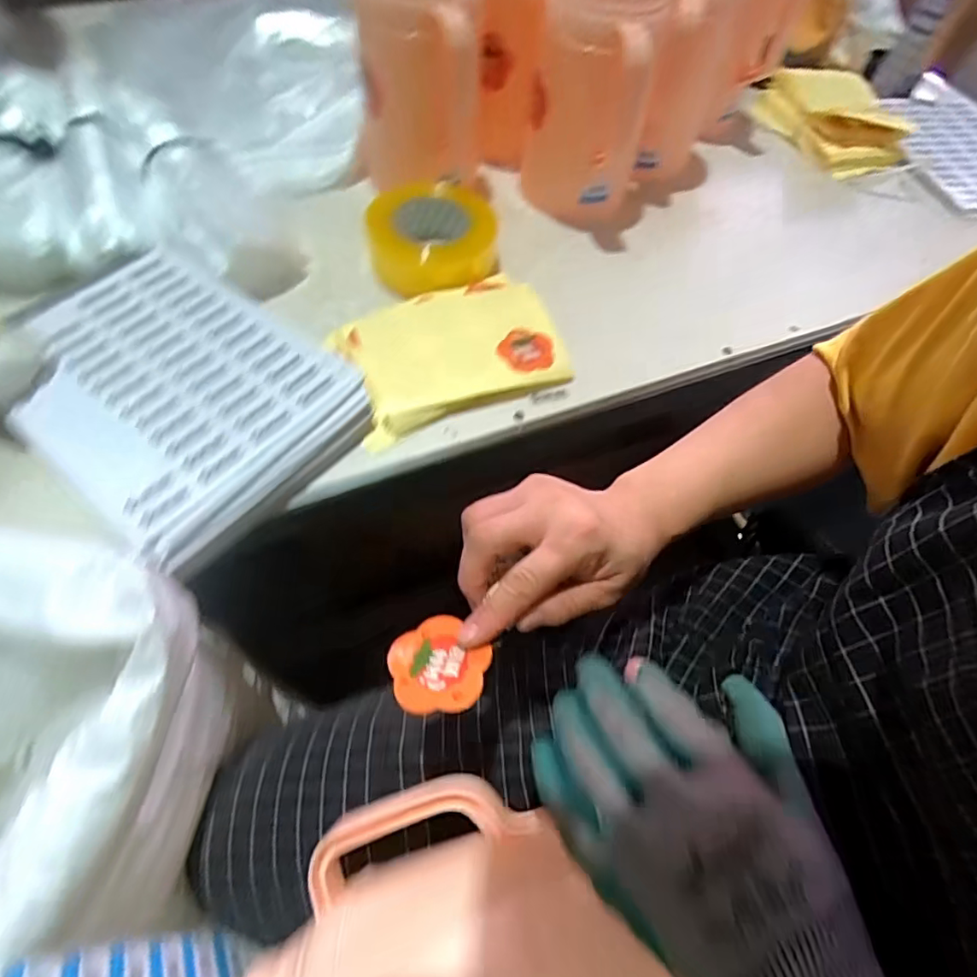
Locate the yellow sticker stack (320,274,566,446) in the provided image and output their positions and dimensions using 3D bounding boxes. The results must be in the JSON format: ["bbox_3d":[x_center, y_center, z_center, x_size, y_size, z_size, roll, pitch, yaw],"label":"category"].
[{"bbox_3d":[-0.035,-0.139,0.531,0.212,0.024,0.145,-20,63,-15],"label":"yellow sticker stack"}]

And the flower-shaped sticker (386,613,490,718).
[{"bbox_3d":[-0.026,0.093,0.288,0.052,0.004,0.054,-16,45,-10],"label":"flower-shaped sticker"}]

